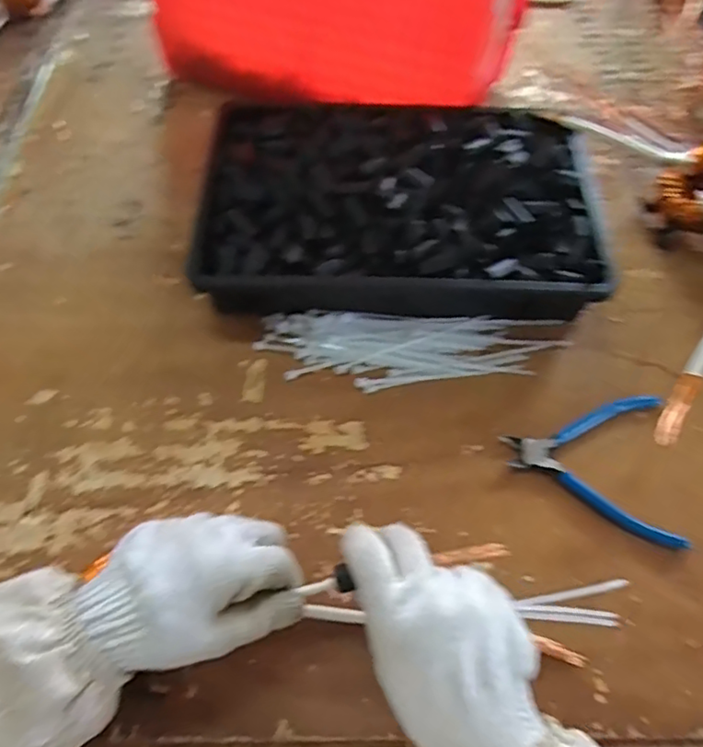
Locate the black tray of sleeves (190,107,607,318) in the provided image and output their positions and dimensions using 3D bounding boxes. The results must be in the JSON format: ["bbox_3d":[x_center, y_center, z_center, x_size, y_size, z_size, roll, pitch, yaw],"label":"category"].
[{"bbox_3d":[0.044,-0.160,0.576,0.365,0.072,0.233,1,58,0],"label":"black tray of sleeves"}]

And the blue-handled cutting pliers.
[{"bbox_3d":[0.193,0.076,0.476,0.129,0.013,0.123,0,58,-1],"label":"blue-handled cutting pliers"}]

